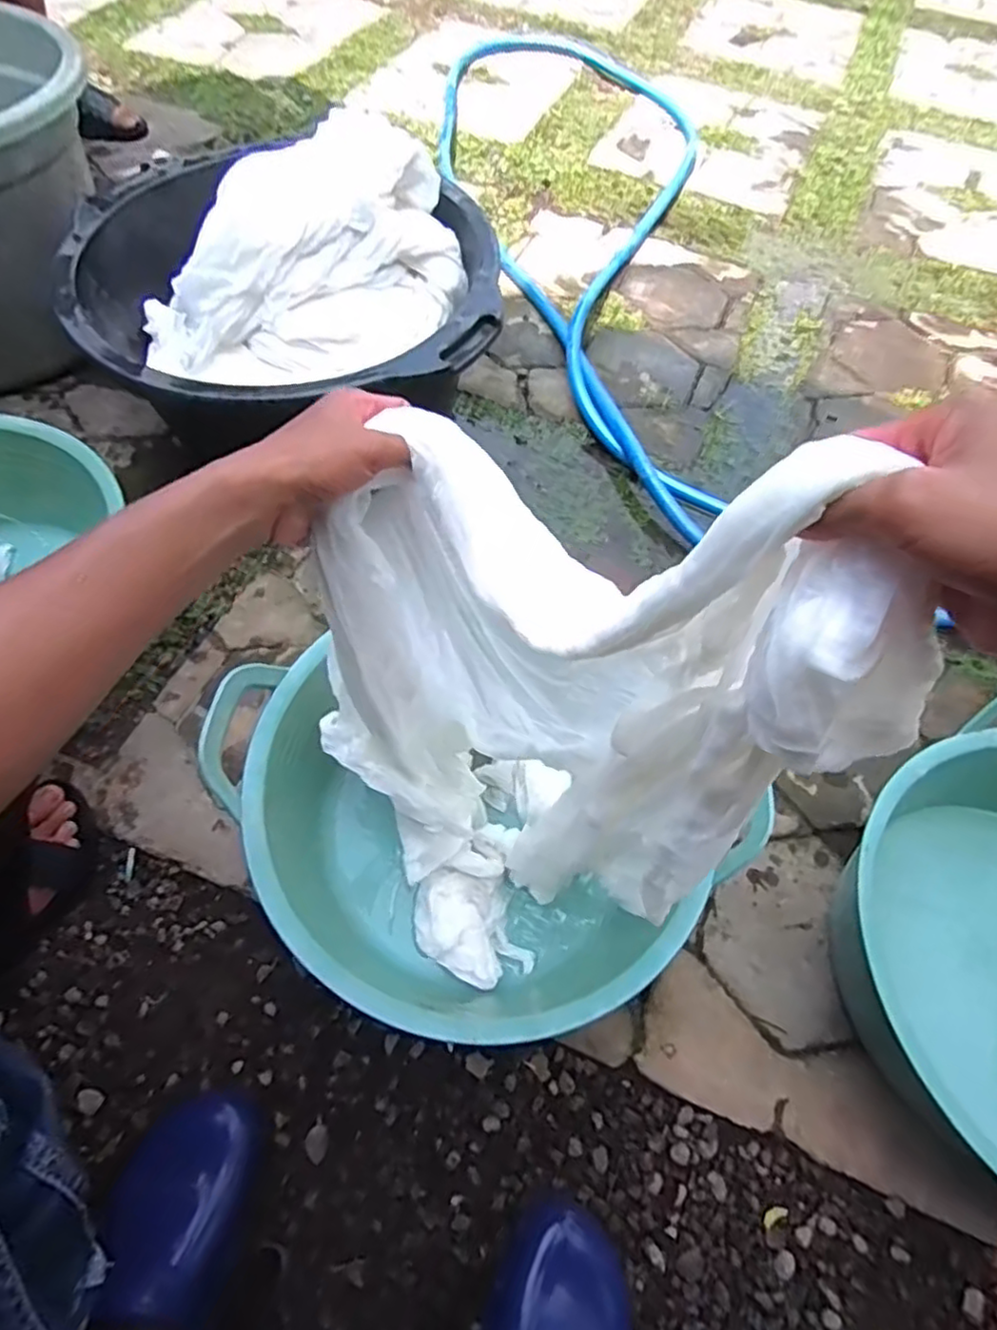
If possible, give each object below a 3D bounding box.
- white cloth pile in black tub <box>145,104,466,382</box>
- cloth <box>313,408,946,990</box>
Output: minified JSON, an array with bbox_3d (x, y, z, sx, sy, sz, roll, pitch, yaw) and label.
[{"bbox_3d":[-0.232,-0.455,0.861,0.405,0.303,0.187,-34,67,-21],"label":"white cloth pile in black tub"},{"bbox_3d":[0.002,0.053,0.455,0.180,0.516,0.283,-31,67,-19],"label":"cloth"}]

